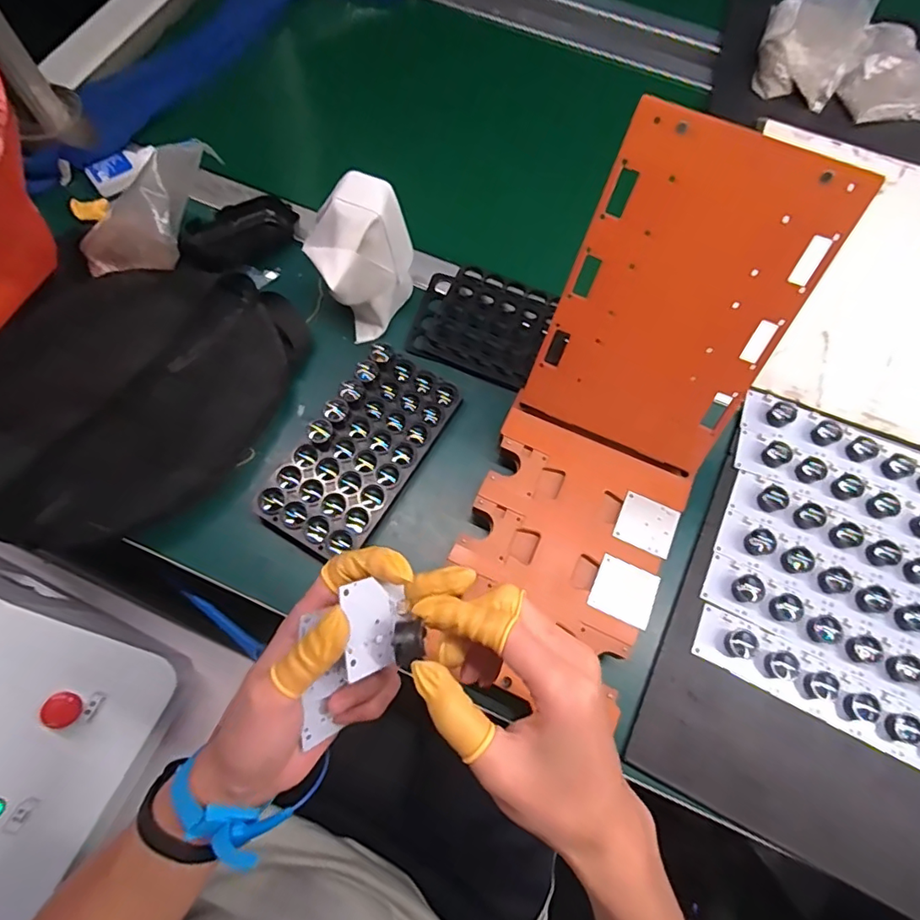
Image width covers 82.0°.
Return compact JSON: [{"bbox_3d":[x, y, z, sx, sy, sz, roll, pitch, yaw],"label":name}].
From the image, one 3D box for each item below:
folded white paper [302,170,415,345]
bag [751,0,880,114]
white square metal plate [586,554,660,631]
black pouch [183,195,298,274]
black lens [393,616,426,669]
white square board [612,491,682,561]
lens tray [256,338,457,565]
[{"bbox_3d":[-0.090,-0.185,0.492,0.074,0.117,0.099,43,74,13],"label":"folded white paper"},{"bbox_3d":[0.445,-0.536,0.675,0.112,0.047,0.173,27,71,8],"label":"bag"},{"bbox_3d":[0.132,0.105,0.424,0.048,0.004,0.044,24,70,7],"label":"white square metal plate"},{"bbox_3d":[-0.227,-0.235,0.553,0.115,0.034,0.047,-29,73,-12],"label":"black pouch"},{"bbox_3d":[-0.024,0.088,0.256,0.015,0.007,0.022,2,69,-2],"label":"black lens"},{"bbox_3d":[0.157,0.054,0.443,0.048,0.004,0.044,24,70,6],"label":"white square board"},{"bbox_3d":[-0.086,-0.010,0.473,0.097,0.028,0.192,33,72,10],"label":"lens tray"}]

